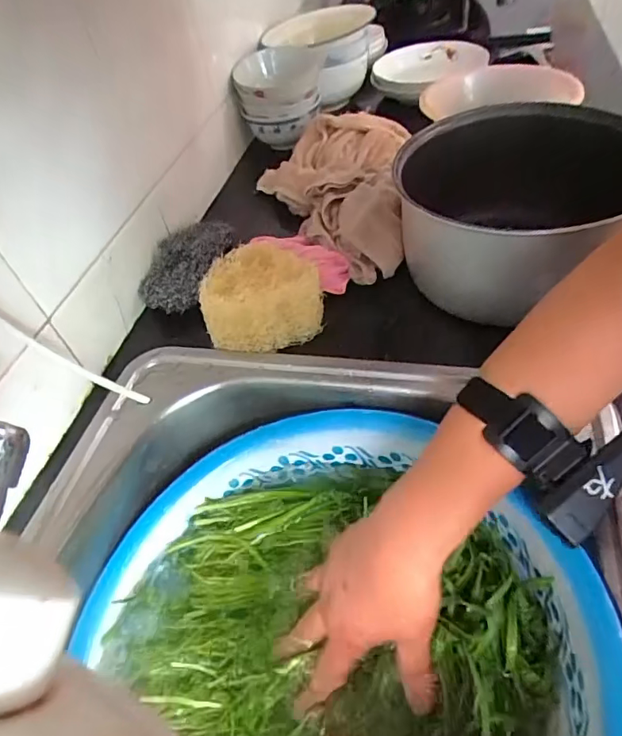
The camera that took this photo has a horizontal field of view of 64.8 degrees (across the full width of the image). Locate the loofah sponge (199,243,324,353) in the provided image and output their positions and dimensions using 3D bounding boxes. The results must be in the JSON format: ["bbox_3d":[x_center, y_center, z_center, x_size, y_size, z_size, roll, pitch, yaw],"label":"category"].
[{"bbox_3d":[-0.047,-0.069,0.454,0.101,0.059,0.095,-14,47,-1],"label":"loofah sponge"}]

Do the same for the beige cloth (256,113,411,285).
[{"bbox_3d":[0.024,-0.203,0.553,0.167,0.059,0.265,-5,48,7],"label":"beige cloth"}]

